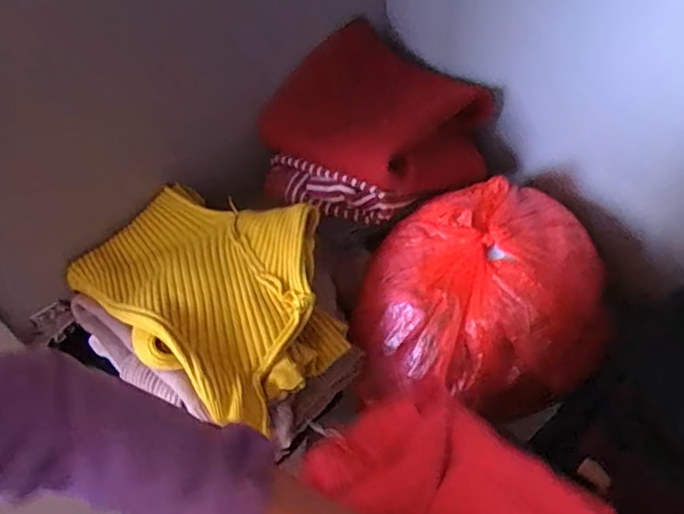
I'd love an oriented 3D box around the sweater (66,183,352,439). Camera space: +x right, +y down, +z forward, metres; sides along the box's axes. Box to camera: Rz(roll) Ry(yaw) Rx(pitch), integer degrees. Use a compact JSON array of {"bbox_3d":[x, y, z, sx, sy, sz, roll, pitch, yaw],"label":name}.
[{"bbox_3d":[-0.135,0.021,0.563,0.286,0.072,0.200,29,58,25],"label":"sweater"}]

